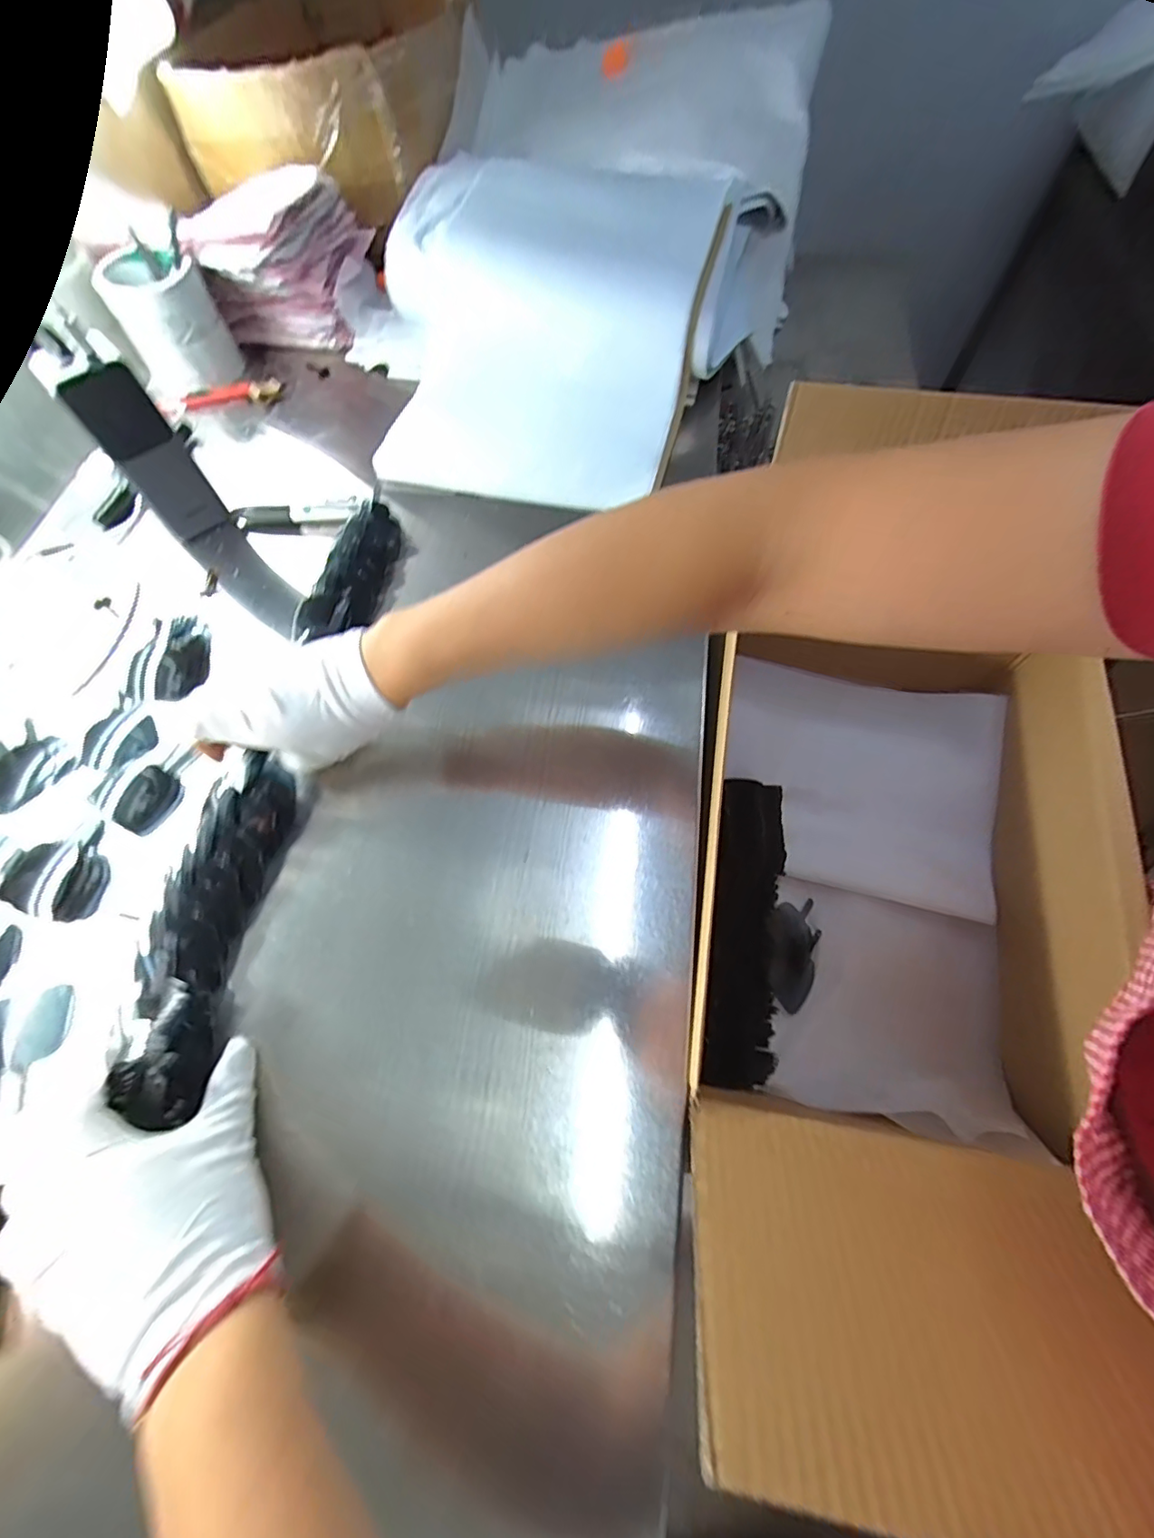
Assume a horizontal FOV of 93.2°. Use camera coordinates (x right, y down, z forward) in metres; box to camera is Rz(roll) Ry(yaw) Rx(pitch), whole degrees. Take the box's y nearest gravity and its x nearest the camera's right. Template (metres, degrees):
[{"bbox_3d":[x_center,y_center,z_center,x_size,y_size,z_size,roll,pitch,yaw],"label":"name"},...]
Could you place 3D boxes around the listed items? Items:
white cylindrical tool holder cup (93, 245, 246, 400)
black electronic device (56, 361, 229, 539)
[{"bbox_3d":[-0.407,-0.448,0.553,0.094,0.090,0.086,-30,66,-11],"label":"white cylindrical tool holder cup"},{"bbox_3d":[-0.333,-0.243,0.434,0.047,0.124,0.015,-41,69,-16],"label":"black electronic device"}]

